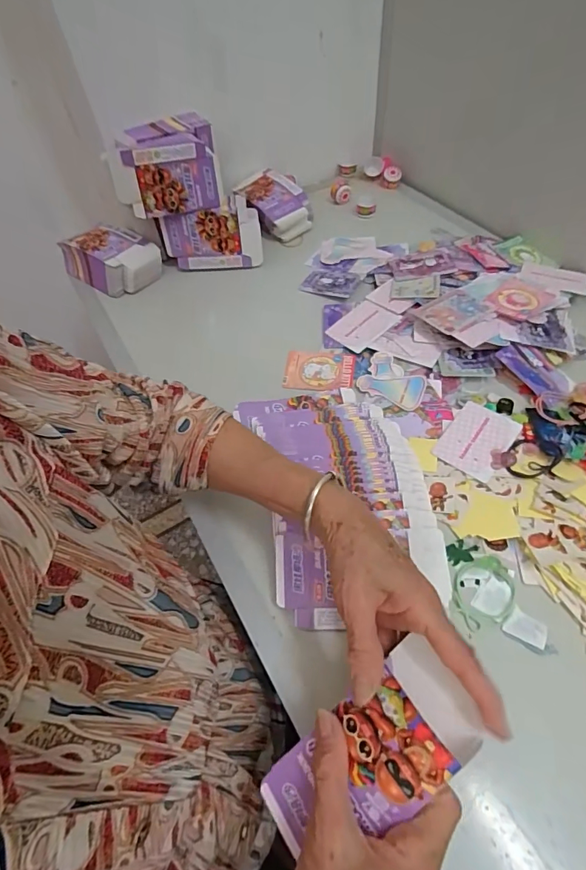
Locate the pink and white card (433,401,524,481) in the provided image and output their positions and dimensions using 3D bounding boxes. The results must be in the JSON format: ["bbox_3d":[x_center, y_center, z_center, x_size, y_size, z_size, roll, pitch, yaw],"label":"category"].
[{"bbox_3d":[0.198,0.004,0.472,0.064,0.005,0.089,30,62,27],"label":"pink and white card"}]

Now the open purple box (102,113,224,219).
[{"bbox_3d":[-0.184,-0.390,0.638,0.147,0.084,0.130,-13,56,-5],"label":"open purple box"}]

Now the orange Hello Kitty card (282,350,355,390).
[{"bbox_3d":[0.033,-0.081,0.558,0.086,0.009,0.060,3,57,10],"label":"orange Hello Kitty card"}]

